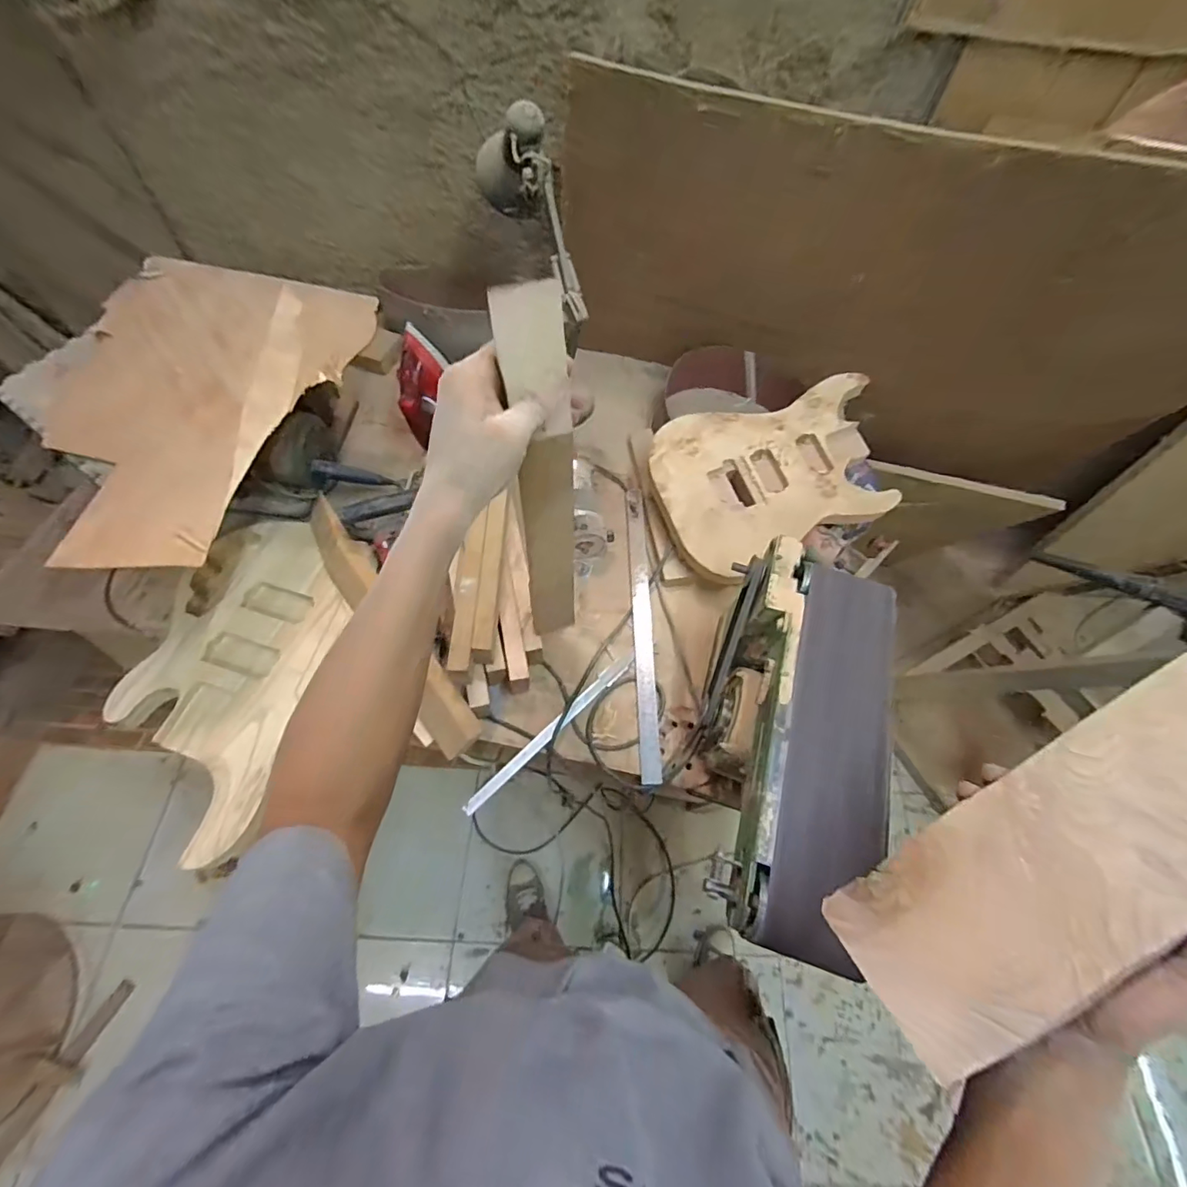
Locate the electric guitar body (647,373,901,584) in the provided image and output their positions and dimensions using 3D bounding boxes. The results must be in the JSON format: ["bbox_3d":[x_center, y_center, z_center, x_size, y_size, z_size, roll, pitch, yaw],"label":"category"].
[{"bbox_3d":[0.309,-0.195,0.870,0.405,0.060,0.313,-13,72,-3],"label":"electric guitar body"}]

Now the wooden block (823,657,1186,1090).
[{"bbox_3d":[0.287,0.154,0.302,0.289,0.013,0.104,-41,29,6],"label":"wooden block"}]

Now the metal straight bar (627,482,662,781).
[{"bbox_3d":[0.082,0.041,0.845,0.036,0.016,0.523,1,64,-3],"label":"metal straight bar"}]

